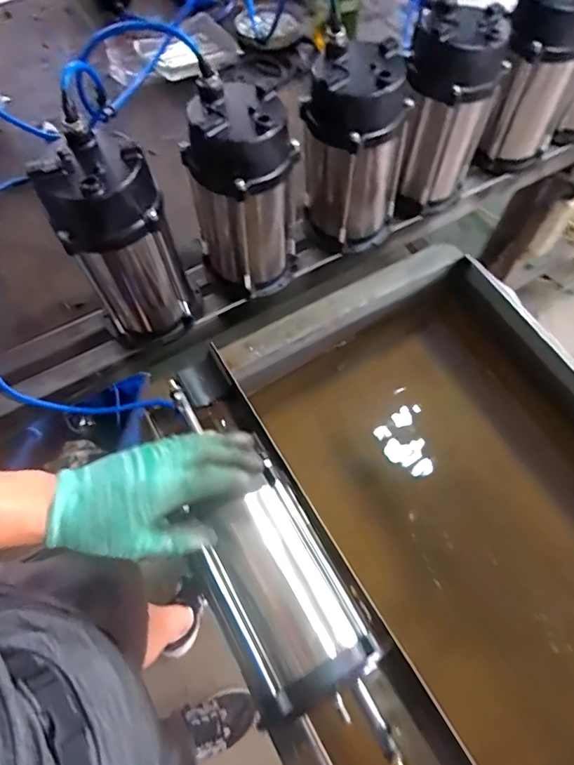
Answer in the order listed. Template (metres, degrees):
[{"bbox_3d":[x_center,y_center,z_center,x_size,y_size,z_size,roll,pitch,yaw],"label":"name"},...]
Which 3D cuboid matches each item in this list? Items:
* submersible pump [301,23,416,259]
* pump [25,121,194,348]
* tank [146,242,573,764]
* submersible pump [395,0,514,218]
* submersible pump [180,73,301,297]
[{"bbox_3d":[0.093,-0.308,0.668,0.108,0.247,0.111,0,63,0],"label":"submersible pump"},{"bbox_3d":[-0.198,-0.162,0.601,0.119,0.251,0.113,-23,65,-11],"label":"pump"},{"bbox_3d":[0.240,0.230,0.689,0.611,0.266,0.753,-25,66,-12],"label":"tank"},{"bbox_3d":[0.232,-0.383,0.706,0.134,0.257,0.115,9,63,5],"label":"submersible pump"},{"bbox_3d":[-0.054,-0.236,0.636,0.114,0.247,0.115,37,69,17],"label":"submersible pump"}]

